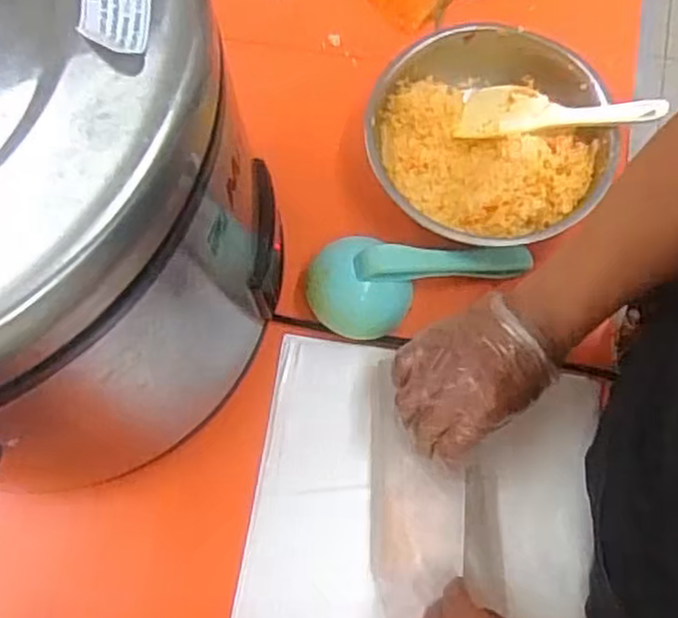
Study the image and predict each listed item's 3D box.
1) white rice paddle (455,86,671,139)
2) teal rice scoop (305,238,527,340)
[{"bbox_3d":[0.201,-0.183,0.666,0.185,0.016,0.062,8,70,31],"label":"white rice paddle"},{"bbox_3d":[0.071,-0.035,0.634,0.198,0.055,0.075,-17,72,-4],"label":"teal rice scoop"}]

